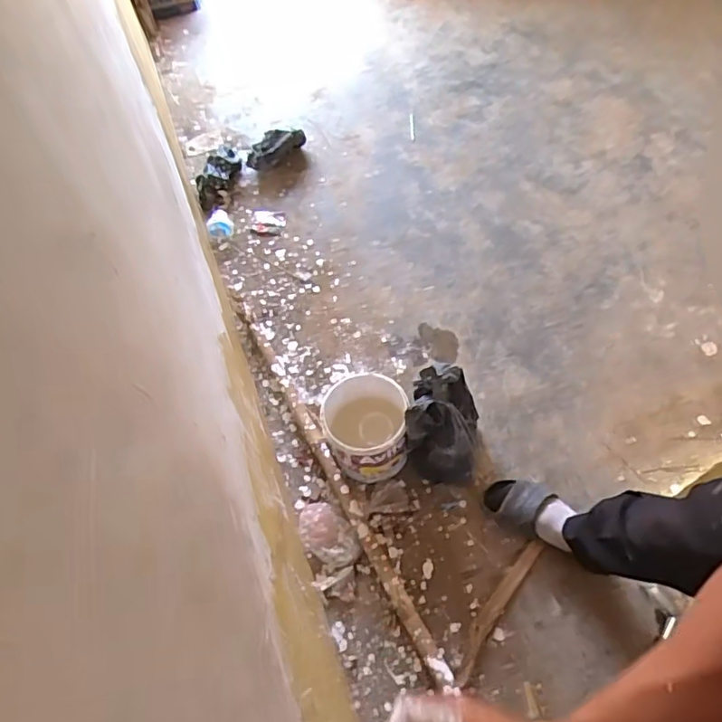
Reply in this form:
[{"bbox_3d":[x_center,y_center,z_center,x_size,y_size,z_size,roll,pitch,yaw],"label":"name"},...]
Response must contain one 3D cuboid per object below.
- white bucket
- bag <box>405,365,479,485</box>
[{"bbox_3d":[0.011,0.148,1.275,0.178,0.174,0.190,-2,61,4],"label":"white bucket"},{"bbox_3d":[0.180,0.135,1.227,0.157,0.255,0.180,5,62,8],"label":"bag"}]

